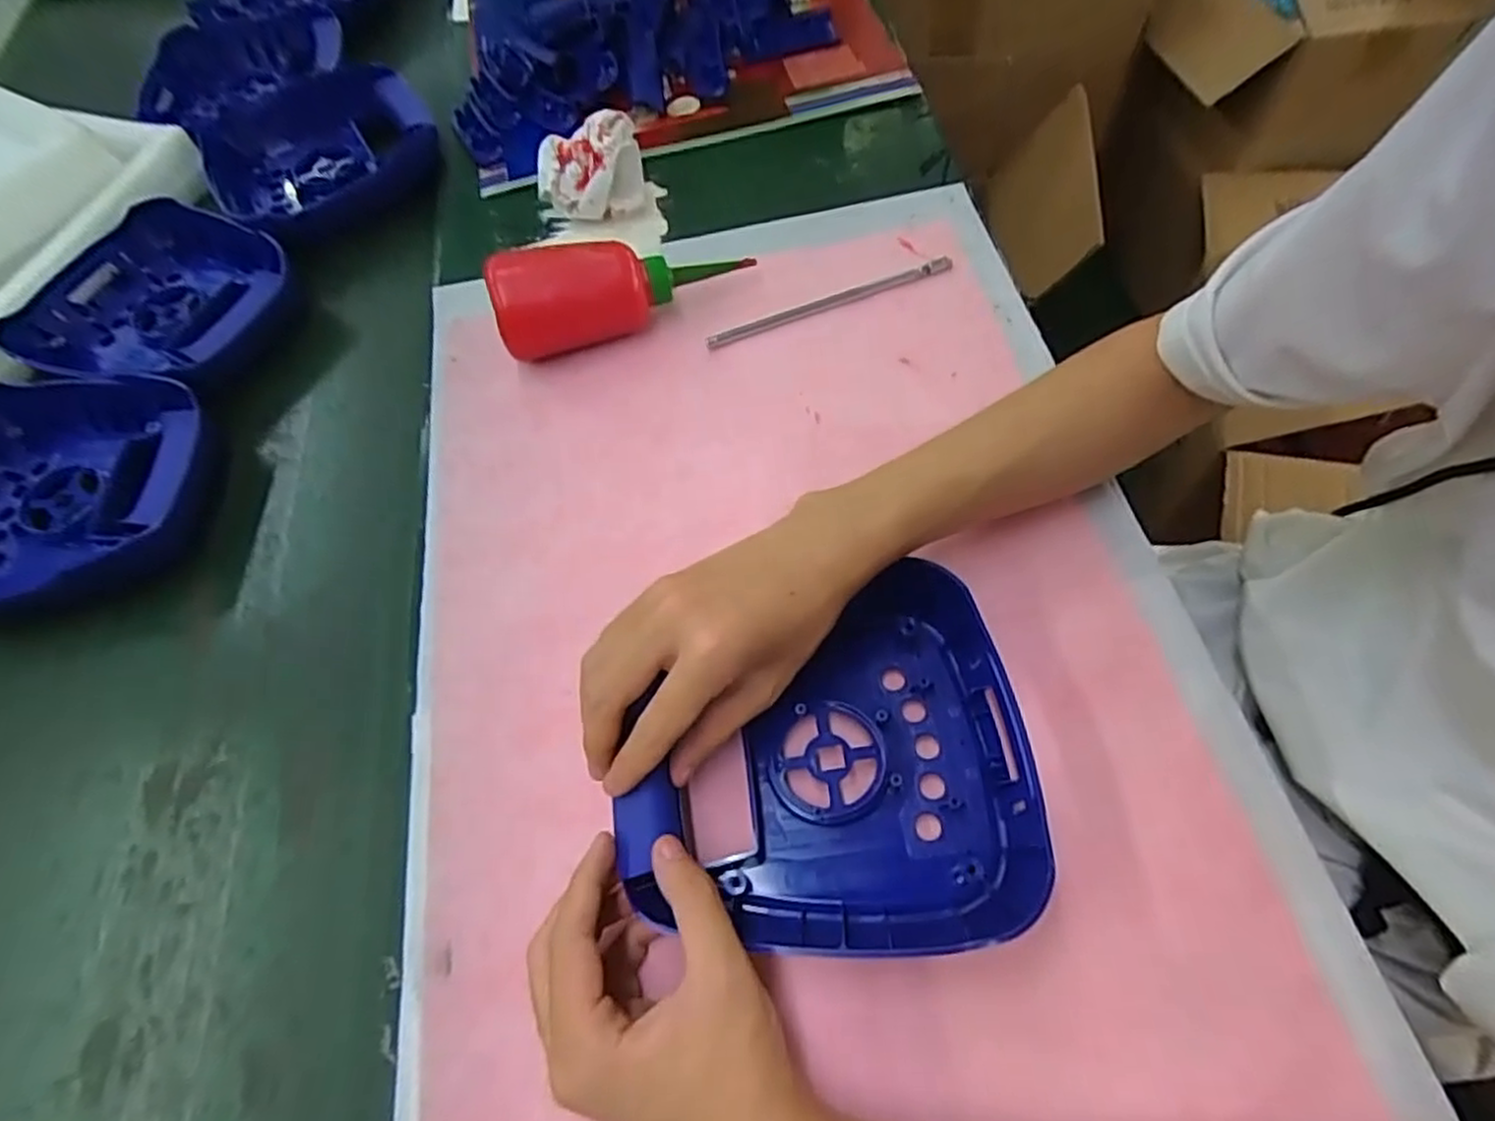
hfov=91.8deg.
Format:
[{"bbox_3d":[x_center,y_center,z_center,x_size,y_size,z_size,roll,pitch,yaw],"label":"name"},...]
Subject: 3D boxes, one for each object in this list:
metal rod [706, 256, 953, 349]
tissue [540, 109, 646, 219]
[{"bbox_3d":[0.057,-0.175,0.491,0.178,0.005,0.009,-20,63,-7],"label":"metal rod"},{"bbox_3d":[-0.117,-0.287,0.535,0.077,0.056,0.060,-11,62,-2],"label":"tissue"}]

